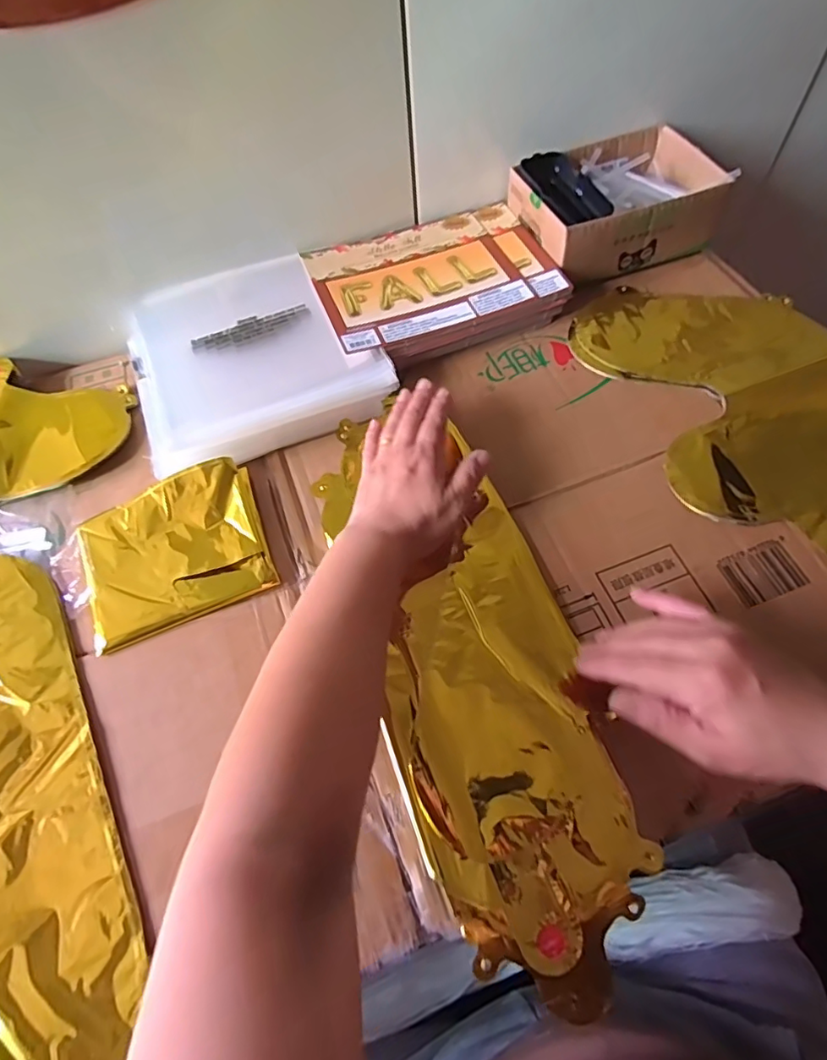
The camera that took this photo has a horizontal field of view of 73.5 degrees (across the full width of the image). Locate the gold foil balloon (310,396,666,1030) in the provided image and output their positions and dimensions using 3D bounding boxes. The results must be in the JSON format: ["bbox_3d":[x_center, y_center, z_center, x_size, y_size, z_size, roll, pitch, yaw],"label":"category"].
[{"bbox_3d":[0.039,0.089,0.403,0.146,0.027,0.417,-15,63,-5],"label":"gold foil balloon"}]

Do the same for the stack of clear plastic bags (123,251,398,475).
[{"bbox_3d":[-0.154,-0.166,0.522,0.212,0.028,0.219,-22,63,-8],"label":"stack of clear plastic bags"}]

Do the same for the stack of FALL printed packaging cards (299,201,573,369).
[{"bbox_3d":[0.019,-0.249,0.556,0.222,0.031,0.174,-22,63,-9],"label":"stack of FALL printed packaging cards"}]

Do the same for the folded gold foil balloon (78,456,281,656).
[{"bbox_3d":[-0.189,0.014,0.437,0.139,0.020,0.122,-21,63,-8],"label":"folded gold foil balloon"}]

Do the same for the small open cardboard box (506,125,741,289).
[{"bbox_3d":[0.204,-0.332,0.568,0.180,0.065,0.128,-21,63,-8],"label":"small open cardboard box"}]

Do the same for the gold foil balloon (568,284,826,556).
[{"bbox_3d":[0.308,-0.068,0.449,0.202,0.019,0.423,-17,62,-6],"label":"gold foil balloon"}]

